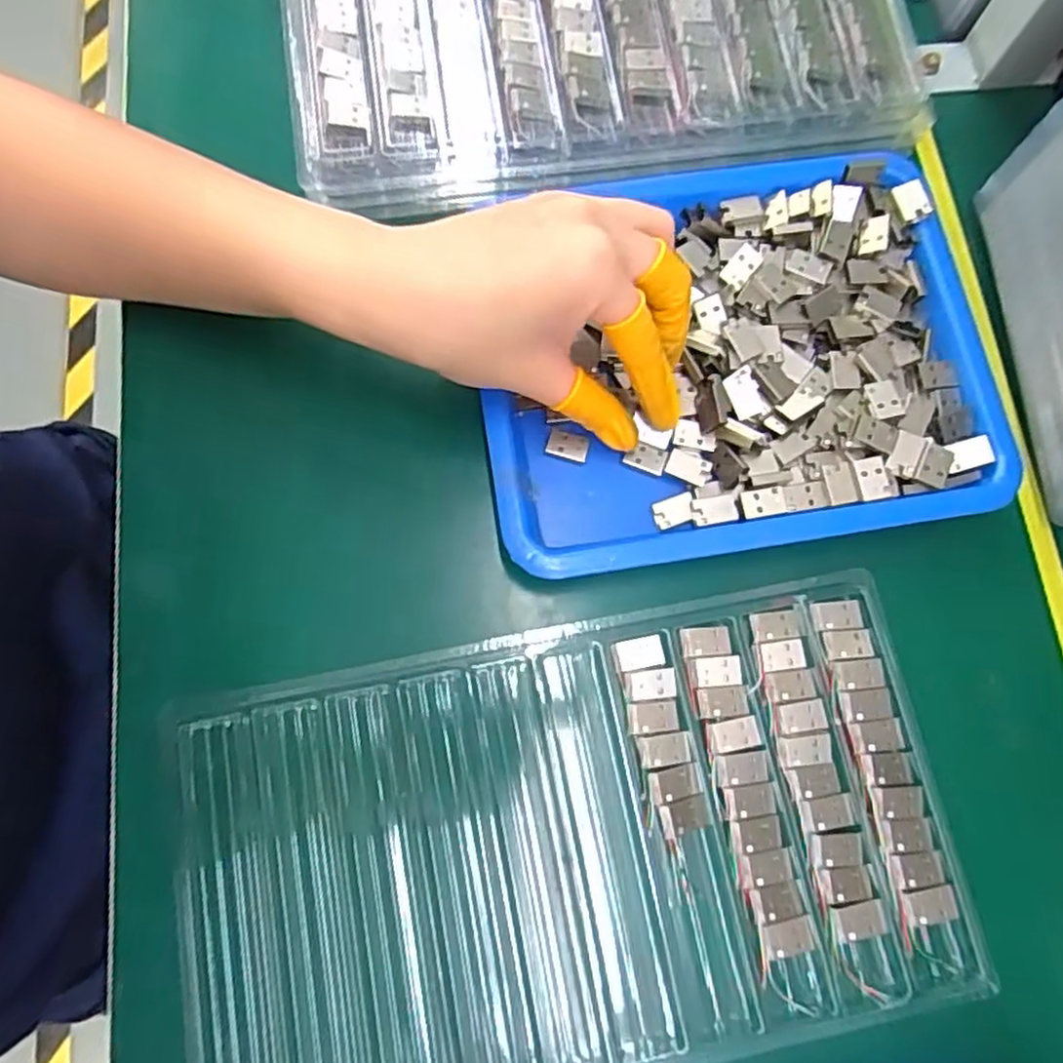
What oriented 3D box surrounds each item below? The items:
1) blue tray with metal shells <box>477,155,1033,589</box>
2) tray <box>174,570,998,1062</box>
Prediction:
[{"bbox_3d":[0.083,-0.072,0.307,0.208,0.027,0.164,-8,76,-3],"label":"blue tray with metal shells"},{"bbox_3d":[0.015,0.122,0.270,0.287,0.012,0.160,-10,77,-4],"label":"tray"}]

